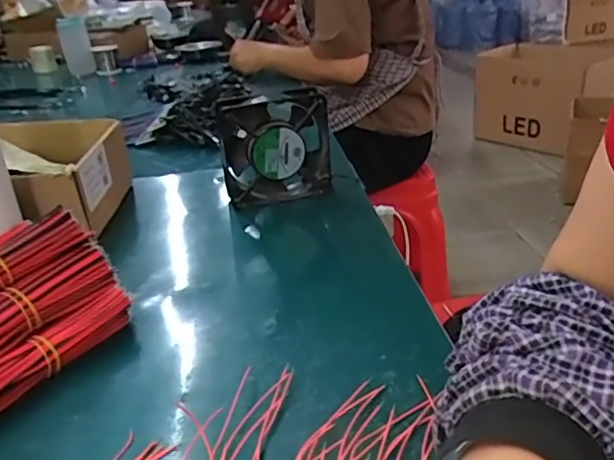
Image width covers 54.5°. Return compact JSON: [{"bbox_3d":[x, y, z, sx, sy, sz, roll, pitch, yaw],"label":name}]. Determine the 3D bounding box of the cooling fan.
[{"bbox_3d":[-0.034,-0.084,0.673,0.120,0.128,0.030,-11,26,-11],"label":"cooling fan"}]

